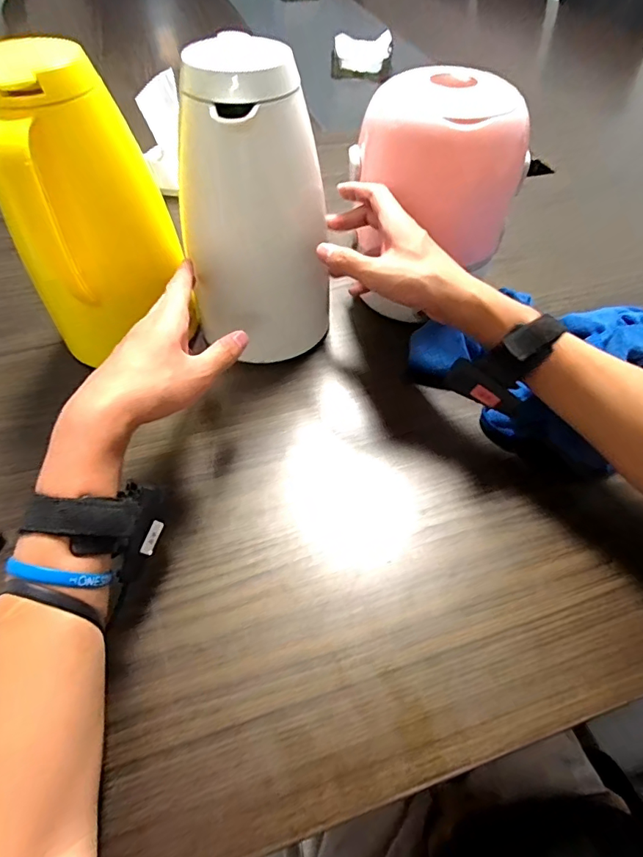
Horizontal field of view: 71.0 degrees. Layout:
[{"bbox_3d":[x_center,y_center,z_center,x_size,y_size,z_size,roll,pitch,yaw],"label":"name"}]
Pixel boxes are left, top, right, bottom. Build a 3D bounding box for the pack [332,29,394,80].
[{"bbox_3d":[0.097,-0.879,1.067,0.142,0.066,0.119,6,54,3],"label":"pack"}]

